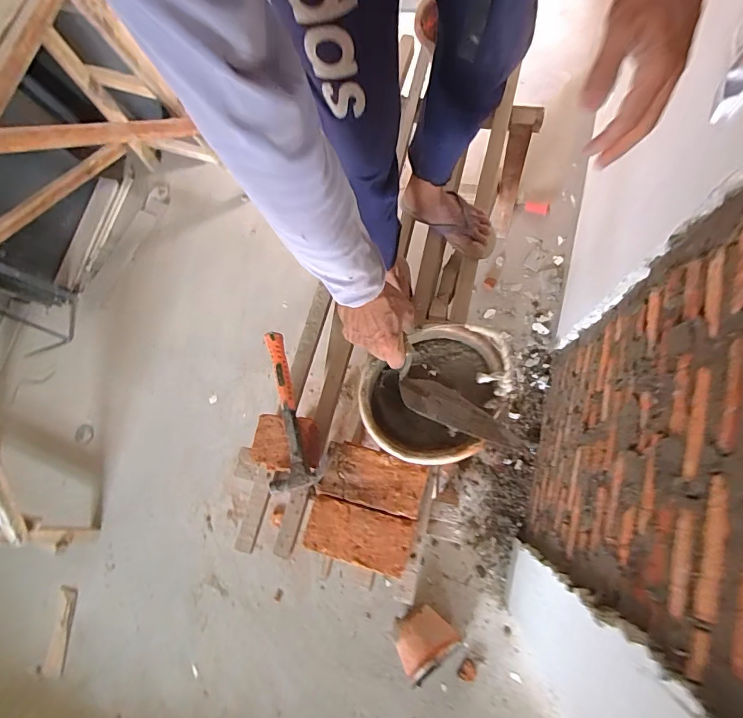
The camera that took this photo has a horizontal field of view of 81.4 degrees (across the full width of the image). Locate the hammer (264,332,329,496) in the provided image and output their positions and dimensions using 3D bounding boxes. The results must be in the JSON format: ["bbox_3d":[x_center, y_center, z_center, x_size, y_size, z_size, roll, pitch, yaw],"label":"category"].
[{"bbox_3d":[-0.149,0.100,0.856,0.116,0.036,0.312,-6,75,6],"label":"hammer"}]

